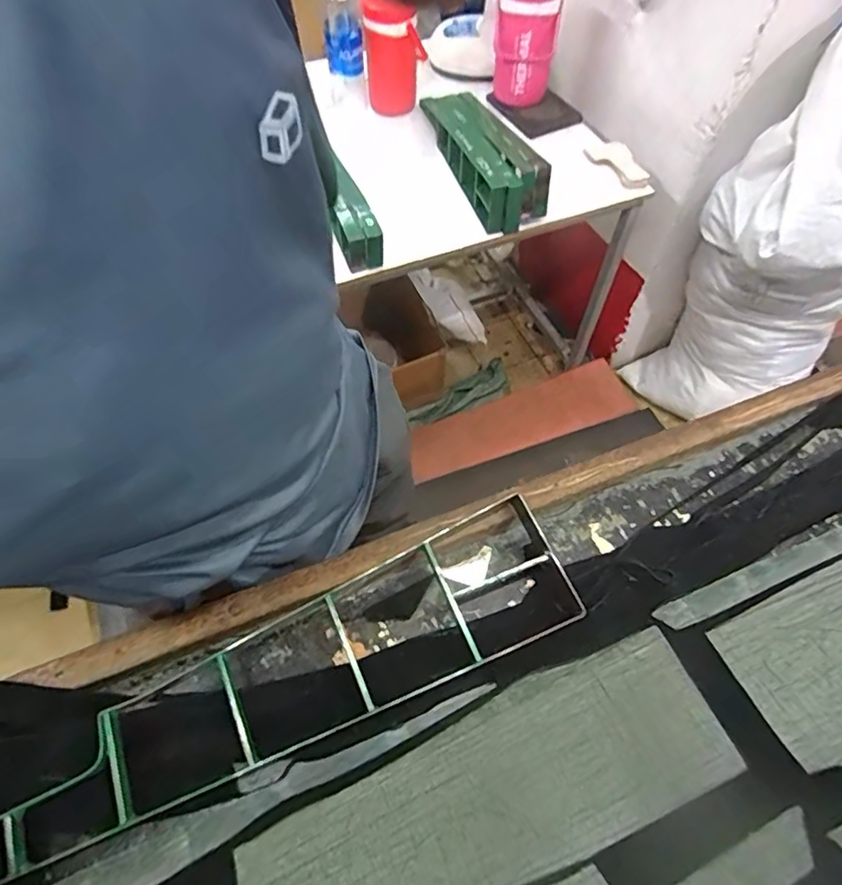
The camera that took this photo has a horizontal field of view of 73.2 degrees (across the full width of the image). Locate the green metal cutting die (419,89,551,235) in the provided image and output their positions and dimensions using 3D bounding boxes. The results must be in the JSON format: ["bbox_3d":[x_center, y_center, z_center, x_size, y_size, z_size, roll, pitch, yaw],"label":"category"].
[{"bbox_3d":[0.139,-0.653,1.288,0.145,0.111,0.466,-13,59,-10],"label":"green metal cutting die"}]

